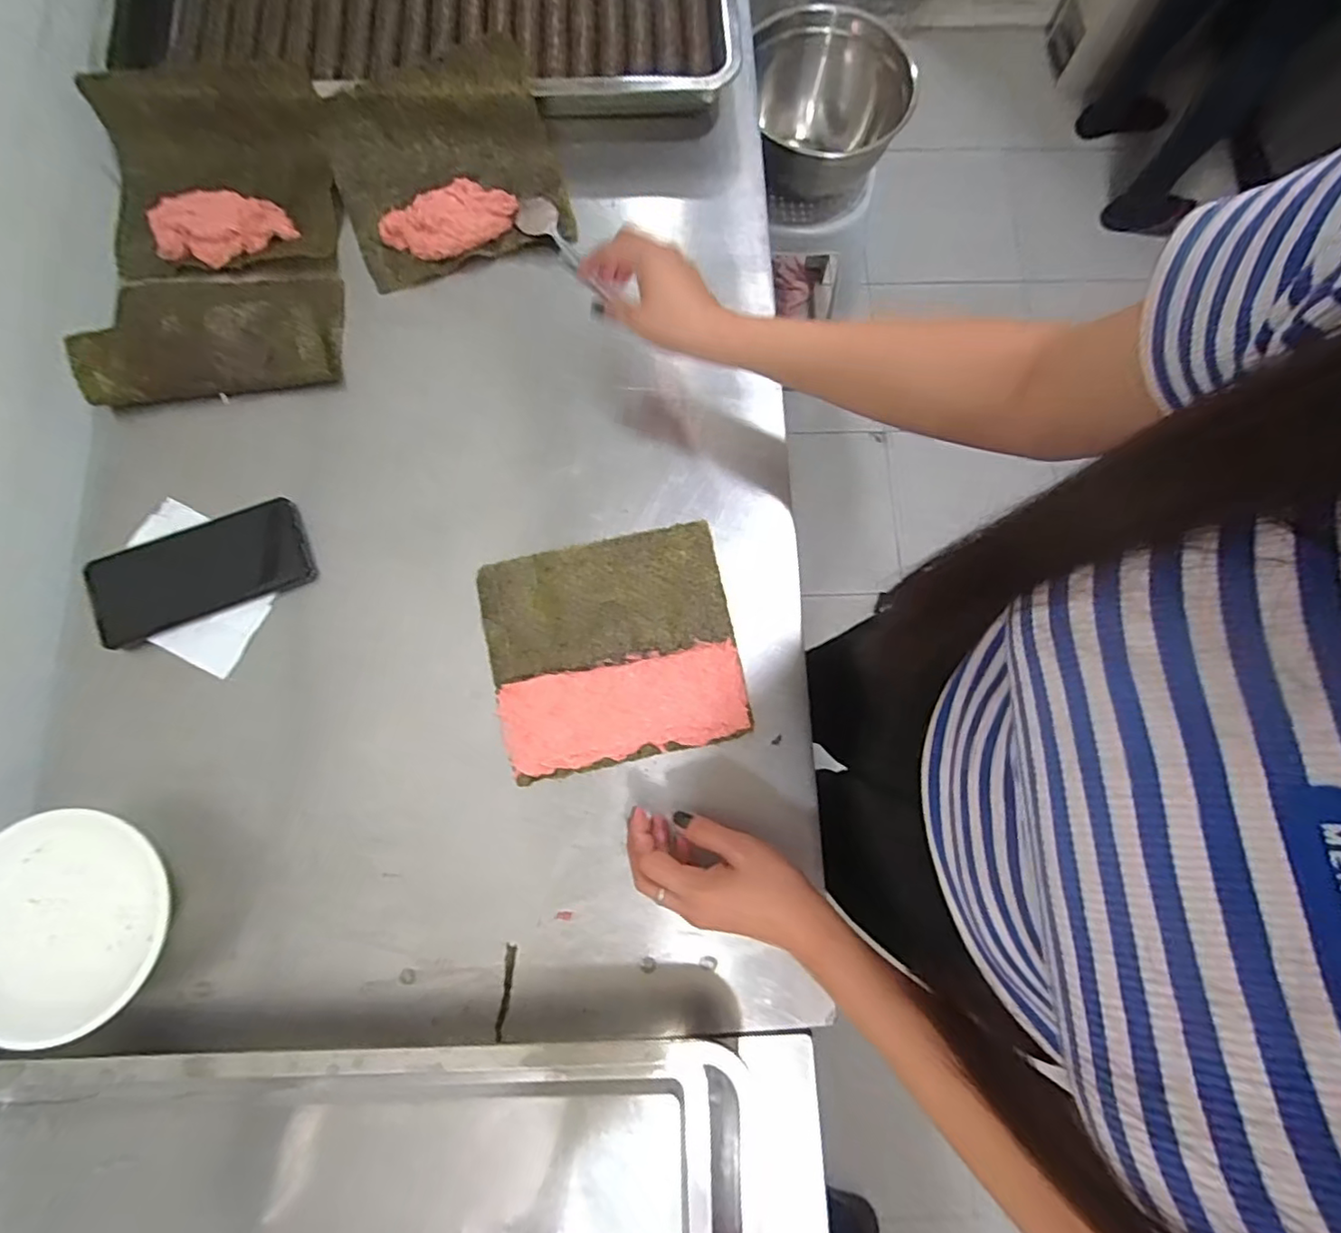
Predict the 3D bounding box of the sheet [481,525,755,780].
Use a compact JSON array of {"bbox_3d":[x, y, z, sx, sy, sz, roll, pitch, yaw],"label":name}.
[{"bbox_3d":[-0.048,0.025,0.491,0.195,0.011,0.180,-13,79,-4],"label":"sheet"}]

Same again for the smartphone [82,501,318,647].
[{"bbox_3d":[-0.388,-0.038,0.494,0.167,0.013,0.079,-22,80,-6],"label":"smartphone"}]

